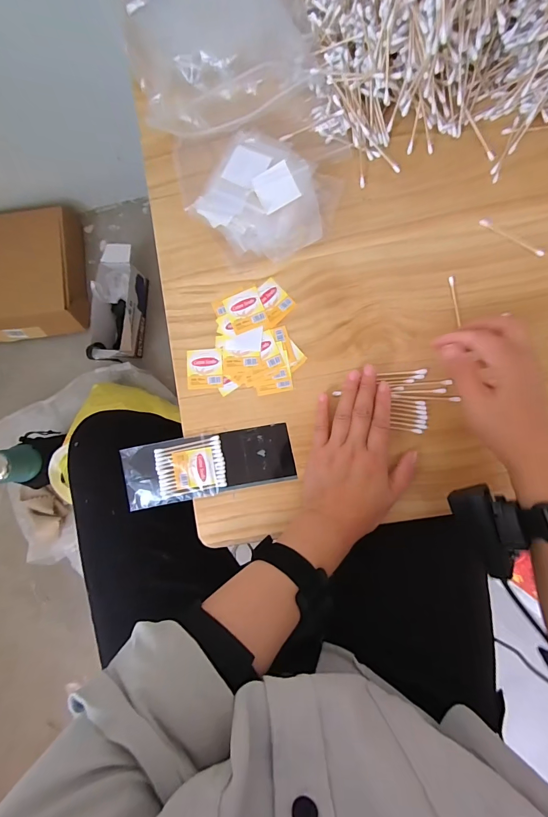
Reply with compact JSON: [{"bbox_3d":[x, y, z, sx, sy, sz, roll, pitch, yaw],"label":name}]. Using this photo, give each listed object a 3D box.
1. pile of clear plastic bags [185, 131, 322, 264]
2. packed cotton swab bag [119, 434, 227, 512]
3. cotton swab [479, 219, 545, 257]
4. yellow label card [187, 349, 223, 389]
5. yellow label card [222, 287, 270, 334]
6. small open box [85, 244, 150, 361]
[{"bbox_3d":[-0.008,-0.217,0.379,0.142,0.034,0.112,34,91,6],"label":"pile of clear plastic bags"},{"bbox_3d":[-0.107,0.067,0.387,0.109,0.014,0.066,-11,86,5],"label":"packed cotton swab bag"},{"bbox_3d":[0.246,-0.177,0.371,0.071,0.004,0.009,34,91,6],"label":"cotton swab"},{"bbox_3d":[-0.075,-0.043,0.393,0.039,0.004,0.043,-3,88,9],"label":"yellow label card"},{"bbox_3d":[-0.030,-0.105,0.390,0.039,0.004,0.044,-21,84,5],"label":"yellow label card"},{"bbox_3d":[-0.394,-0.254,0.910,0.107,0.124,0.280,1,87,6],"label":"small open box"}]

